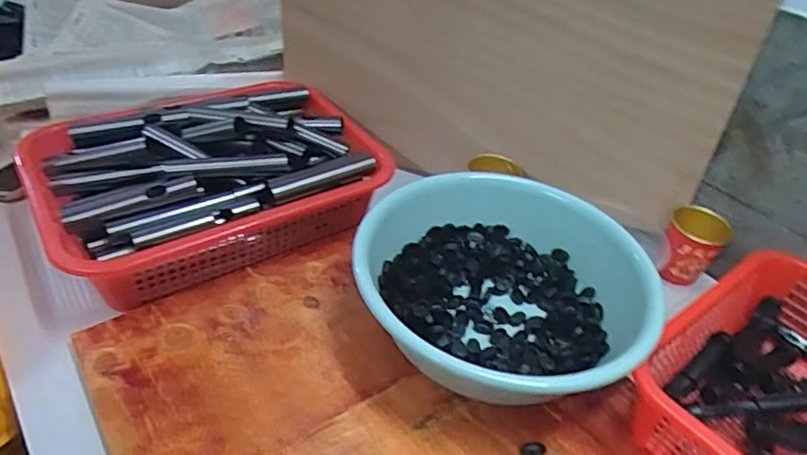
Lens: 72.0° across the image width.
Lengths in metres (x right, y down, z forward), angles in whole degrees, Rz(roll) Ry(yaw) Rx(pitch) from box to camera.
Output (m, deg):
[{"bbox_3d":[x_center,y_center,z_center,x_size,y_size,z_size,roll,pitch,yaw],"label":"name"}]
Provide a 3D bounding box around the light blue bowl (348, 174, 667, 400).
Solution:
[{"bbox_3d":[0.106,0.065,0.589,0.276,0.107,0.293,4,40,-3],"label":"light blue bowl"}]

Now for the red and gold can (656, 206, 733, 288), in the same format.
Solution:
[{"bbox_3d":[0.367,0.024,0.712,0.069,0.080,0.073,32,46,27],"label":"red and gold can"}]

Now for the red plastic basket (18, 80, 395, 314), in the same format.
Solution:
[{"bbox_3d":[-0.235,-0.066,0.697,0.385,0.104,0.287,-22,48,-30],"label":"red plastic basket"}]

